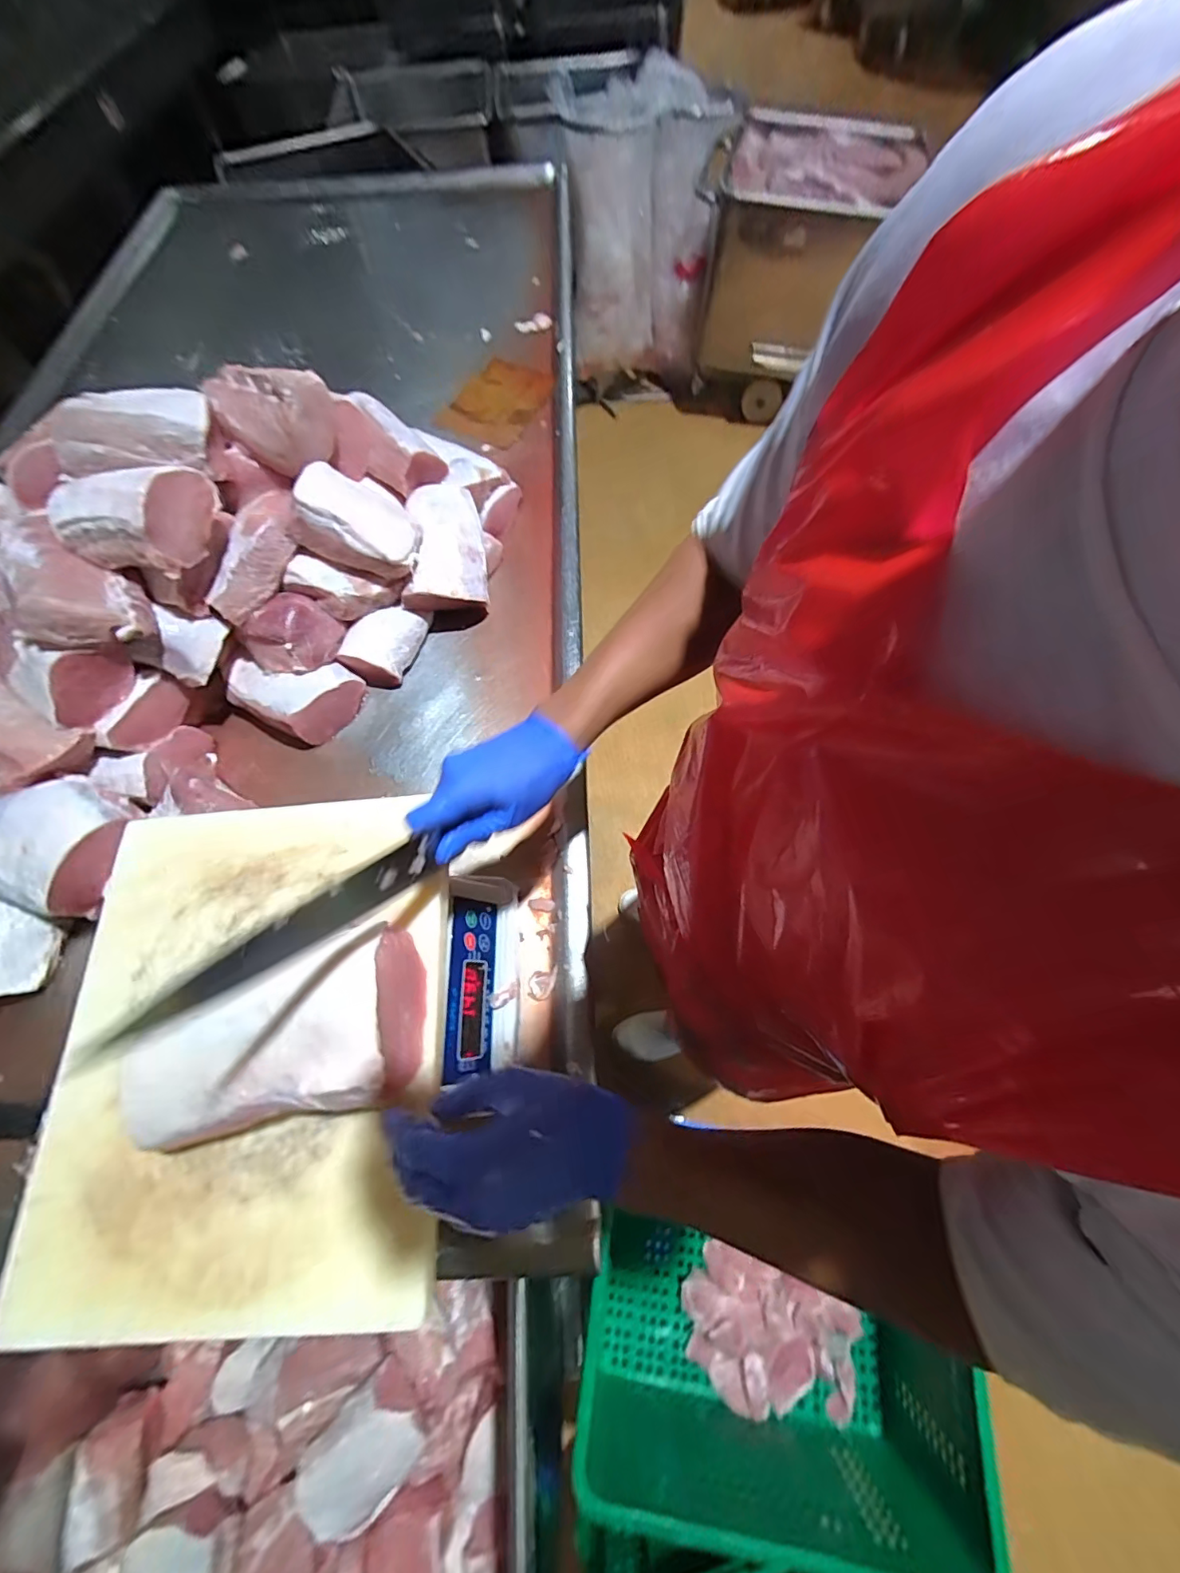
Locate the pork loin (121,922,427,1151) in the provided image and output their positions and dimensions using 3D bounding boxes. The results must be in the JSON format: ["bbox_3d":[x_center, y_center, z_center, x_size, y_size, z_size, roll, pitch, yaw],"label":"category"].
[{"bbox_3d":[-0.226,0.176,0.367,0.190,0.062,0.113,-11,66,-2],"label":"pork loin"}]

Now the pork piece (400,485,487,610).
[{"bbox_3d":[-0.215,-0.347,0.762,0.116,0.103,0.173,-7,66,0],"label":"pork piece"}]

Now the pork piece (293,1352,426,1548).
[{"bbox_3d":[-0.287,0.849,0.640,0.115,0.050,0.152,40,74,18],"label":"pork piece"}]

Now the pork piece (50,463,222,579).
[{"bbox_3d":[-0.527,-0.313,0.586,0.153,0.072,0.121,6,67,5],"label":"pork piece"}]

